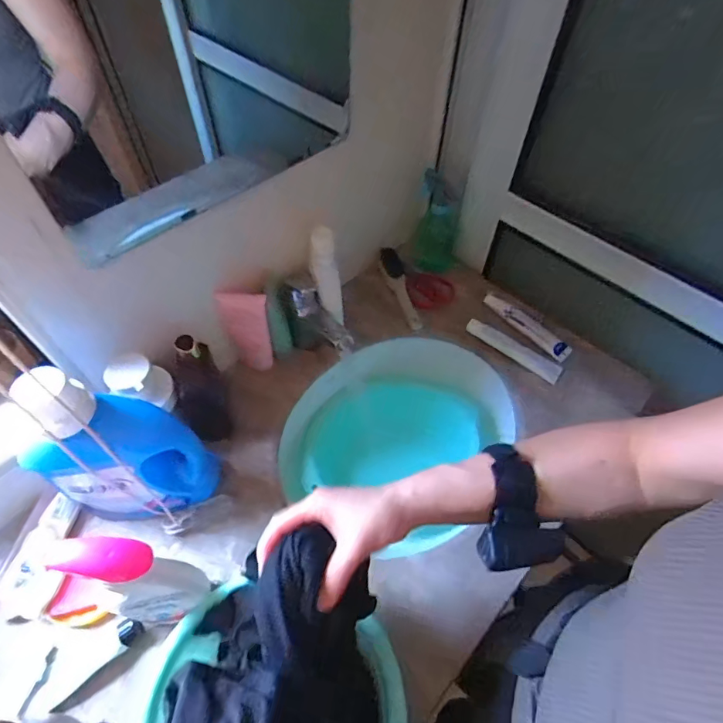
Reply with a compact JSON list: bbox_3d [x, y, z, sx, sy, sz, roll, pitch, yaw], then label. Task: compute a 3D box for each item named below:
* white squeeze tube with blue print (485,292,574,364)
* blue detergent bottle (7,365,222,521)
[{"bbox_3d":[0.306,-0.069,0.835,0.036,0.013,0.180,-36,63,-22],"label":"white squeeze tube with blue print"},{"bbox_3d":[-0.280,0.105,0.536,0.152,0.275,0.098,1,56,1],"label":"blue detergent bottle"}]

